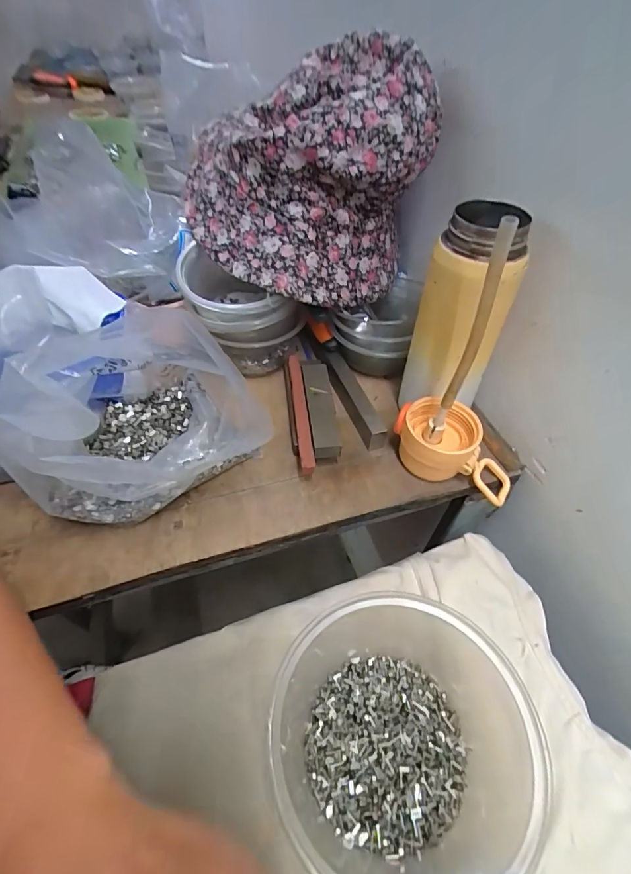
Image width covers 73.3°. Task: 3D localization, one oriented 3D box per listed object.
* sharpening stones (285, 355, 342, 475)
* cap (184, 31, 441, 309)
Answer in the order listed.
[{"bbox_3d":[-0.005,-0.026,0.411,0.041,0.033,0.150,-3,48,-6],"label":"sharpening stones"},{"bbox_3d":[-0.013,-0.242,0.392,0.193,0.169,0.177,2,48,-2],"label":"cap"}]

